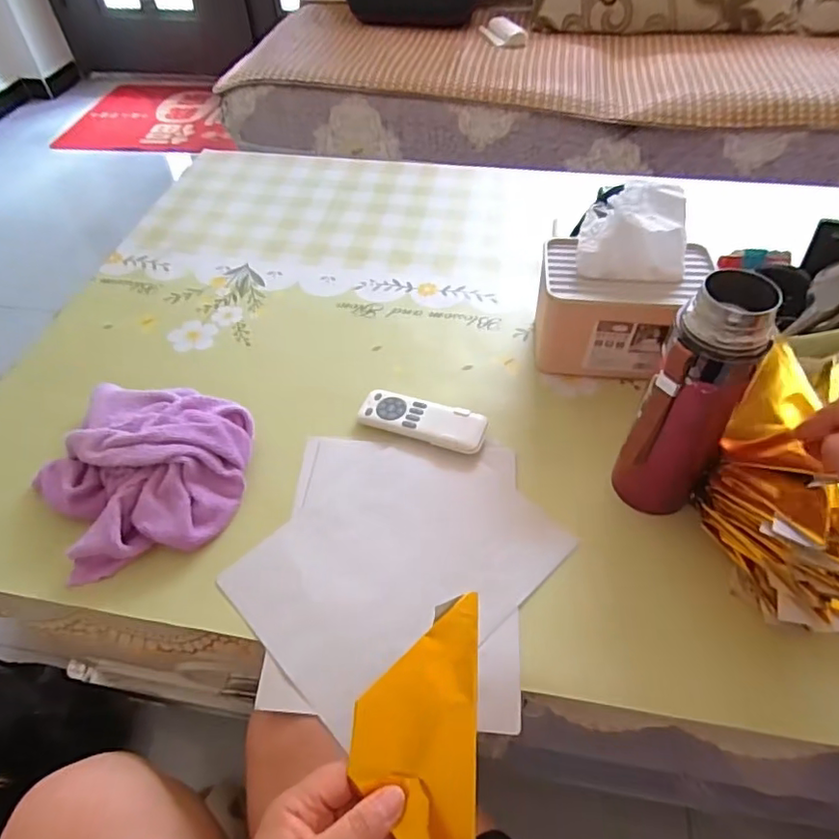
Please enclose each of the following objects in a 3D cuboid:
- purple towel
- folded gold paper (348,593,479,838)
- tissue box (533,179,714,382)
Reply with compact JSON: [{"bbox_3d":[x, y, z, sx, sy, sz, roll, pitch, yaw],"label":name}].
[{"bbox_3d":[-0.250,0.034,0.530,0.189,0.052,0.194,-16,51,-12],"label":"purple towel"},{"bbox_3d":[-0.001,0.198,0.349,0.073,0.011,0.175,0,59,2],"label":"folded gold paper"},{"bbox_3d":[0.203,-0.132,0.587,0.162,0.158,0.122,7,50,8],"label":"tissue box"}]

